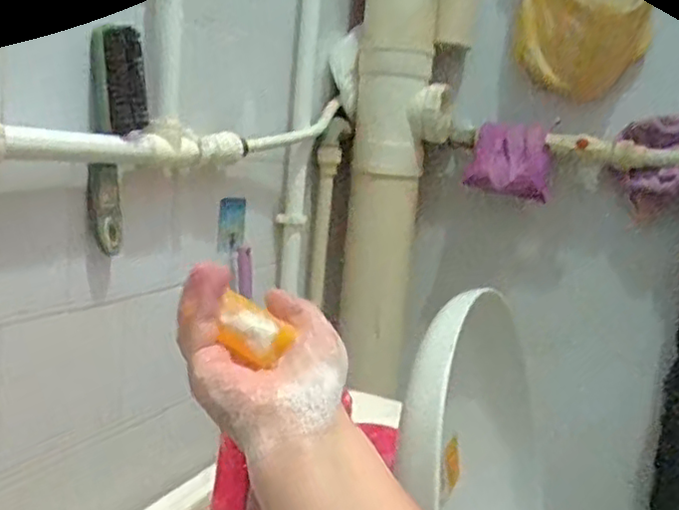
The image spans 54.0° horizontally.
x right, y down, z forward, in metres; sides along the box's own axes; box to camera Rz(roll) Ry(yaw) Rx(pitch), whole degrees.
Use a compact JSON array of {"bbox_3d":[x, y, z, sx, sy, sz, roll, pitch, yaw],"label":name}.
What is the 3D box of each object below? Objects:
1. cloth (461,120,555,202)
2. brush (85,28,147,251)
[{"bbox_3d":[0.277,-0.152,1.072,0.125,0.122,0.028,12,30,8],"label":"cloth"},{"bbox_3d":[-0.210,-0.106,0.629,0.042,0.202,0.043,10,10,33],"label":"brush"}]

